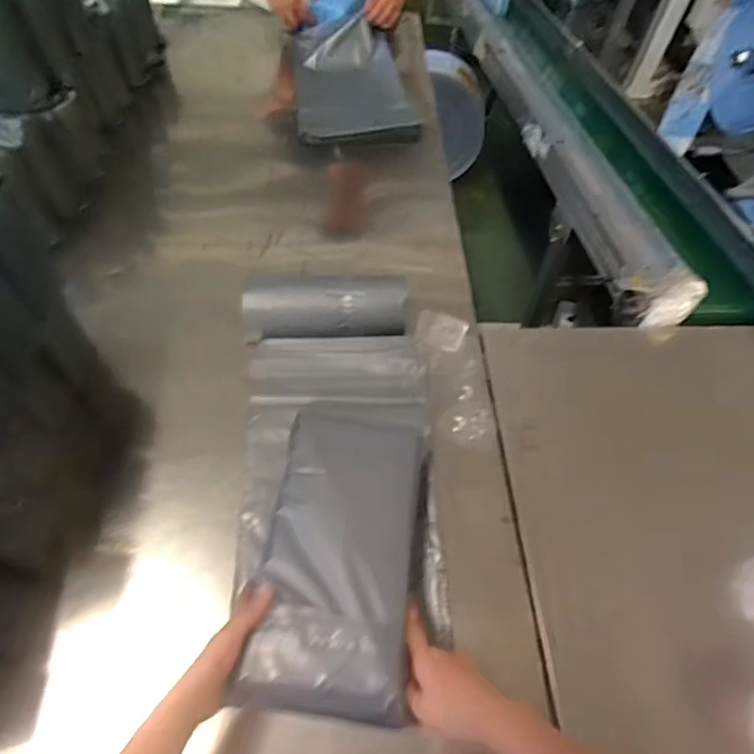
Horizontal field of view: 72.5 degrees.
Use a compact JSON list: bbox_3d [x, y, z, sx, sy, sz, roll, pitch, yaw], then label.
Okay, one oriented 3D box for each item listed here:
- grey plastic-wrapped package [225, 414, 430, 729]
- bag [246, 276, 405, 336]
[{"bbox_3d":[-0.033,0.188,0.580,0.175,0.047,0.328,7,57,-1],"label":"grey plastic-wrapped package"},{"bbox_3d":[-0.083,-0.114,0.820,0.258,0.067,0.065,-1,57,-6],"label":"bag"}]

